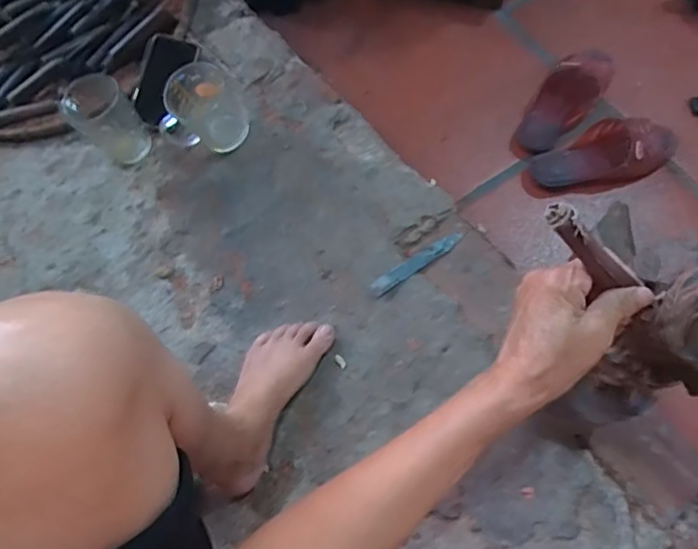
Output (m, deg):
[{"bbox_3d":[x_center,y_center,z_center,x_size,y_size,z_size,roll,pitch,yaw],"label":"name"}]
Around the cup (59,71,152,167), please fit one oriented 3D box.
[{"bbox_3d":[-0.347,-0.216,0.764,0.079,0.123,0.079,0,69,1],"label":"cup"}]

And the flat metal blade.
[{"bbox_3d":[0.091,-0.016,0.699,0.141,0.004,0.022,-32,72,-11],"label":"flat metal blade"}]

